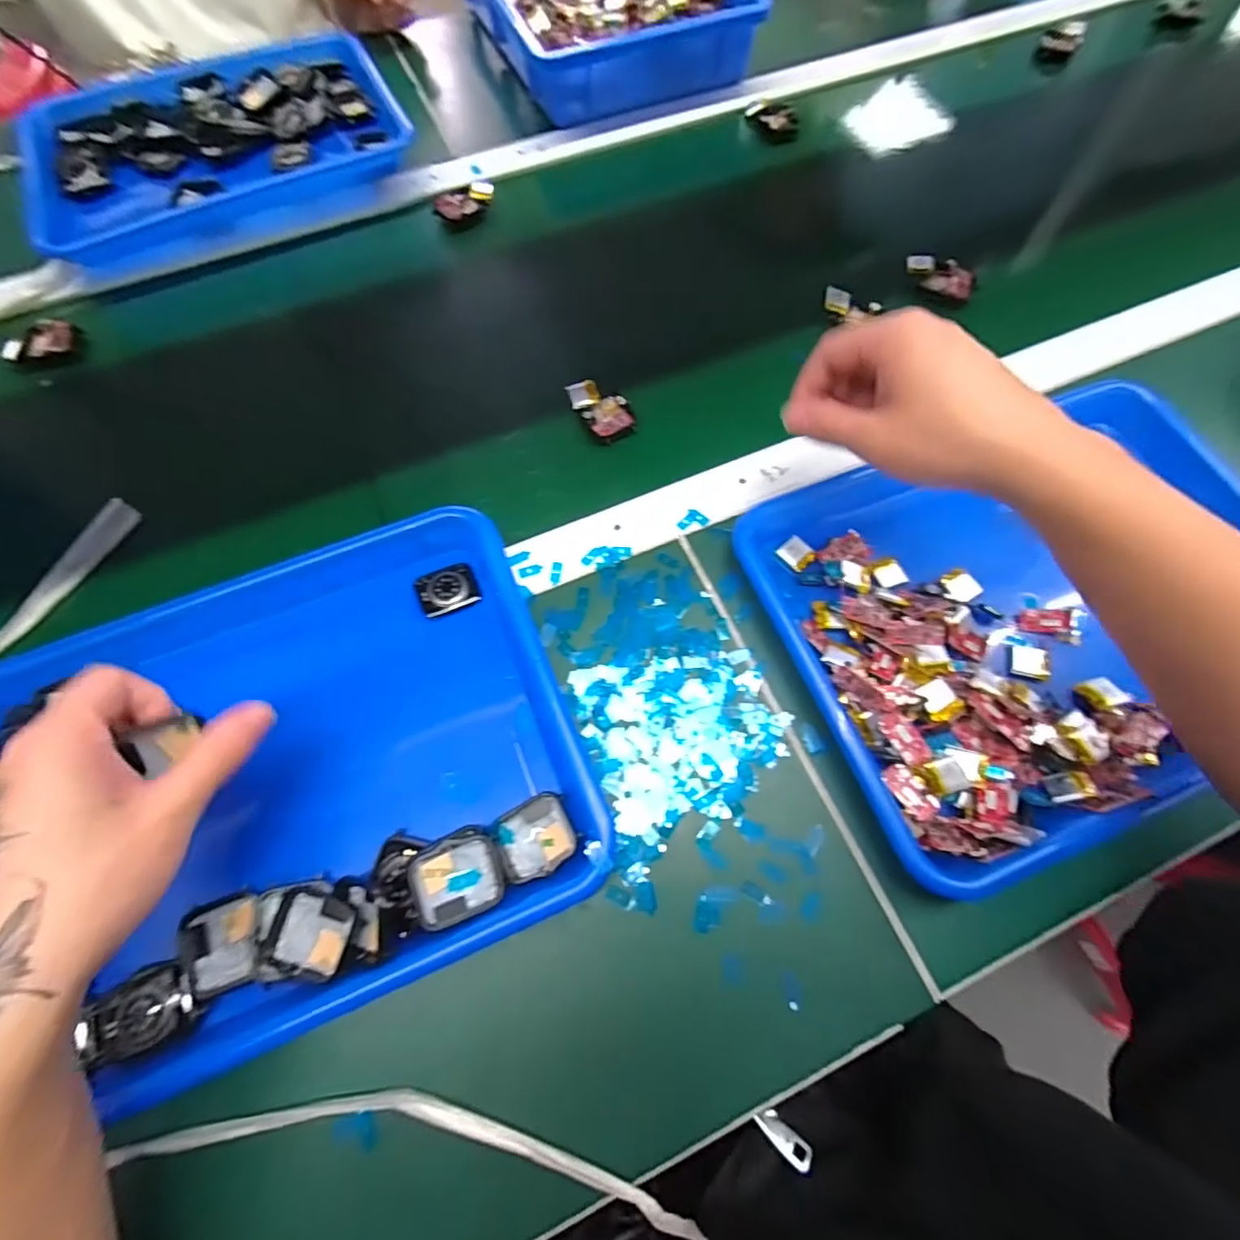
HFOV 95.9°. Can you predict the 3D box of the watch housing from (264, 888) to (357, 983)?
[{"bbox_3d":[-0.156,0.160,0.284,0.041,0.008,0.036,13,70,6],"label":"watch housing"}]

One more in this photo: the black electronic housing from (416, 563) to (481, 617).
[{"bbox_3d":[-0.112,-0.020,0.366,0.038,0.012,0.027,-25,70,-8],"label":"black electronic housing"}]

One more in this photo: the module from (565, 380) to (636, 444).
[{"bbox_3d":[-0.012,-0.160,0.423,0.037,0.014,0.053,-34,72,-11],"label":"module"}]

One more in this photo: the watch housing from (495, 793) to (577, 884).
[{"bbox_3d":[-0.047,0.119,0.308,0.040,0.008,0.038,-24,70,-8],"label":"watch housing"}]

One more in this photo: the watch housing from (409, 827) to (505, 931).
[{"bbox_3d":[-0.085,0.135,0.292,0.044,0.010,0.040,-14,79,-22],"label":"watch housing"}]

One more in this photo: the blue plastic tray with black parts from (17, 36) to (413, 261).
[{"bbox_3d":[-0.382,-0.455,0.537,0.332,0.044,0.235,-29,71,-10],"label":"blue plastic tray with black parts"}]

